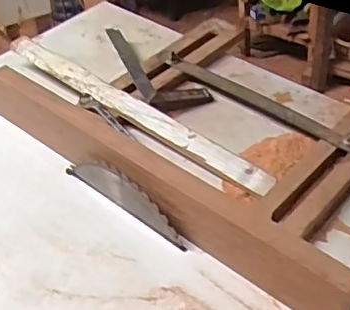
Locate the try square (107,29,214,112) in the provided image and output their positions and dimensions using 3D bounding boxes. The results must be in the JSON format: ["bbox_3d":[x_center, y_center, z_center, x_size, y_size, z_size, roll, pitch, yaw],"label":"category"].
[{"bbox_3d":[-0.029,-0.155,0.980,0.110,0.024,0.260,-18,42,-13],"label":"try square"}]

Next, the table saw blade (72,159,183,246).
[{"bbox_3d":[-0.070,0.048,0.761,0.190,0.066,0.009,31,53,29],"label":"table saw blade"}]

